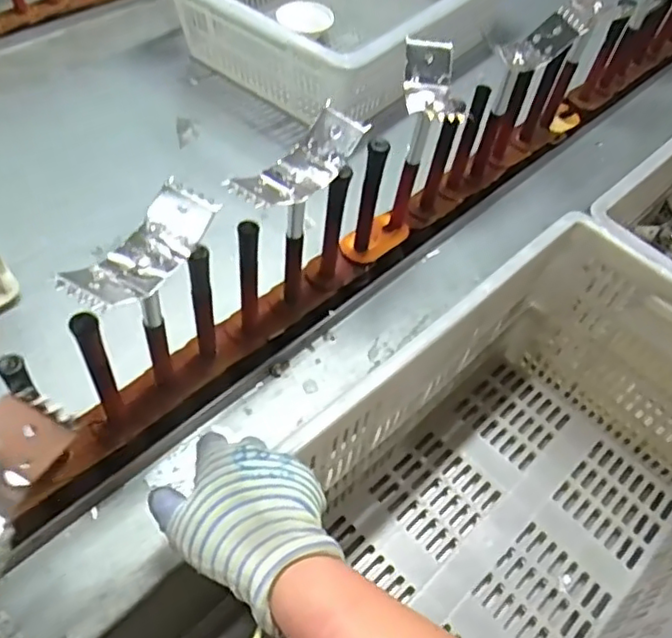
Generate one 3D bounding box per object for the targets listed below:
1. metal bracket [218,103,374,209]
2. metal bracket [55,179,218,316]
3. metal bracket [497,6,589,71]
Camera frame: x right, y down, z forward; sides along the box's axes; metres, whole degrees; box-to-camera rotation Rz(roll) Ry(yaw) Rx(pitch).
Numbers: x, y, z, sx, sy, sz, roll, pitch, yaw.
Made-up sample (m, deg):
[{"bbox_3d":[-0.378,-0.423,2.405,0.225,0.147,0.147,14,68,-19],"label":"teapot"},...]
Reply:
[{"bbox_3d":[-0.030,-0.124,0.497,0.045,0.037,0.115,40,61,20],"label":"metal bracket"},{"bbox_3d":[-0.135,-0.050,0.433,0.047,0.028,0.121,27,58,13],"label":"metal bracket"},{"bbox_3d":[0.208,-0.278,0.627,0.076,0.016,0.045,-26,62,26],"label":"metal bracket"}]

